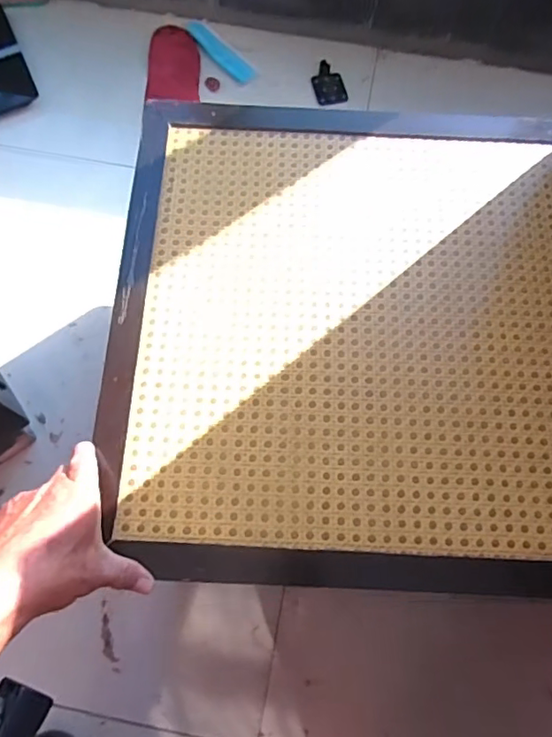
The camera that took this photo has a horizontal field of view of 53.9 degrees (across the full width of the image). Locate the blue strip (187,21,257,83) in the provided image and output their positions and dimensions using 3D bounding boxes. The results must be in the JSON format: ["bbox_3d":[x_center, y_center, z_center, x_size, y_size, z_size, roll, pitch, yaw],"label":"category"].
[{"bbox_3d":[-0.105,-0.590,1.013,0.044,0.009,0.174,-40,76,-14],"label":"blue strip"}]

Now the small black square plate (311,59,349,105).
[{"bbox_3d":[0.096,-0.523,0.996,0.057,0.012,0.091,-12,71,-5],"label":"small black square plate"}]

